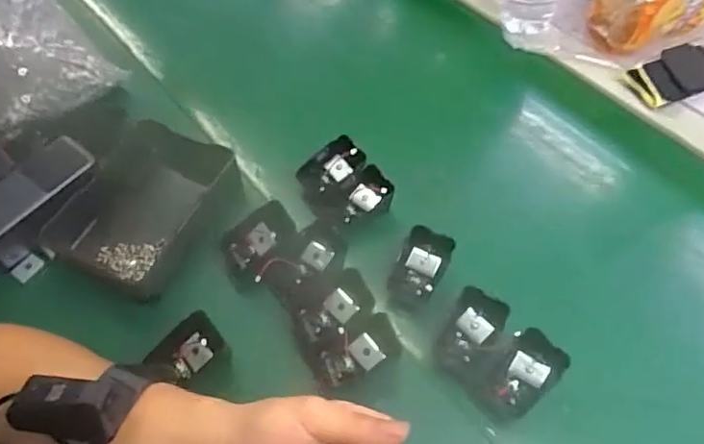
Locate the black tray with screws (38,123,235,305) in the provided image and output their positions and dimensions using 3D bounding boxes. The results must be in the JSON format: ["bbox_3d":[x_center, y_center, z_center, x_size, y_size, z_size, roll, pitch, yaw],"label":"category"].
[{"bbox_3d":[-0.209,-0.019,0.548,0.124,0.049,0.156,20,57,13],"label":"black tray with screws"}]

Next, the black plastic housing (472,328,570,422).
[{"bbox_3d":[0.137,0.126,0.460,0.046,0.016,0.078,42,95,24],"label":"black plastic housing"}]

